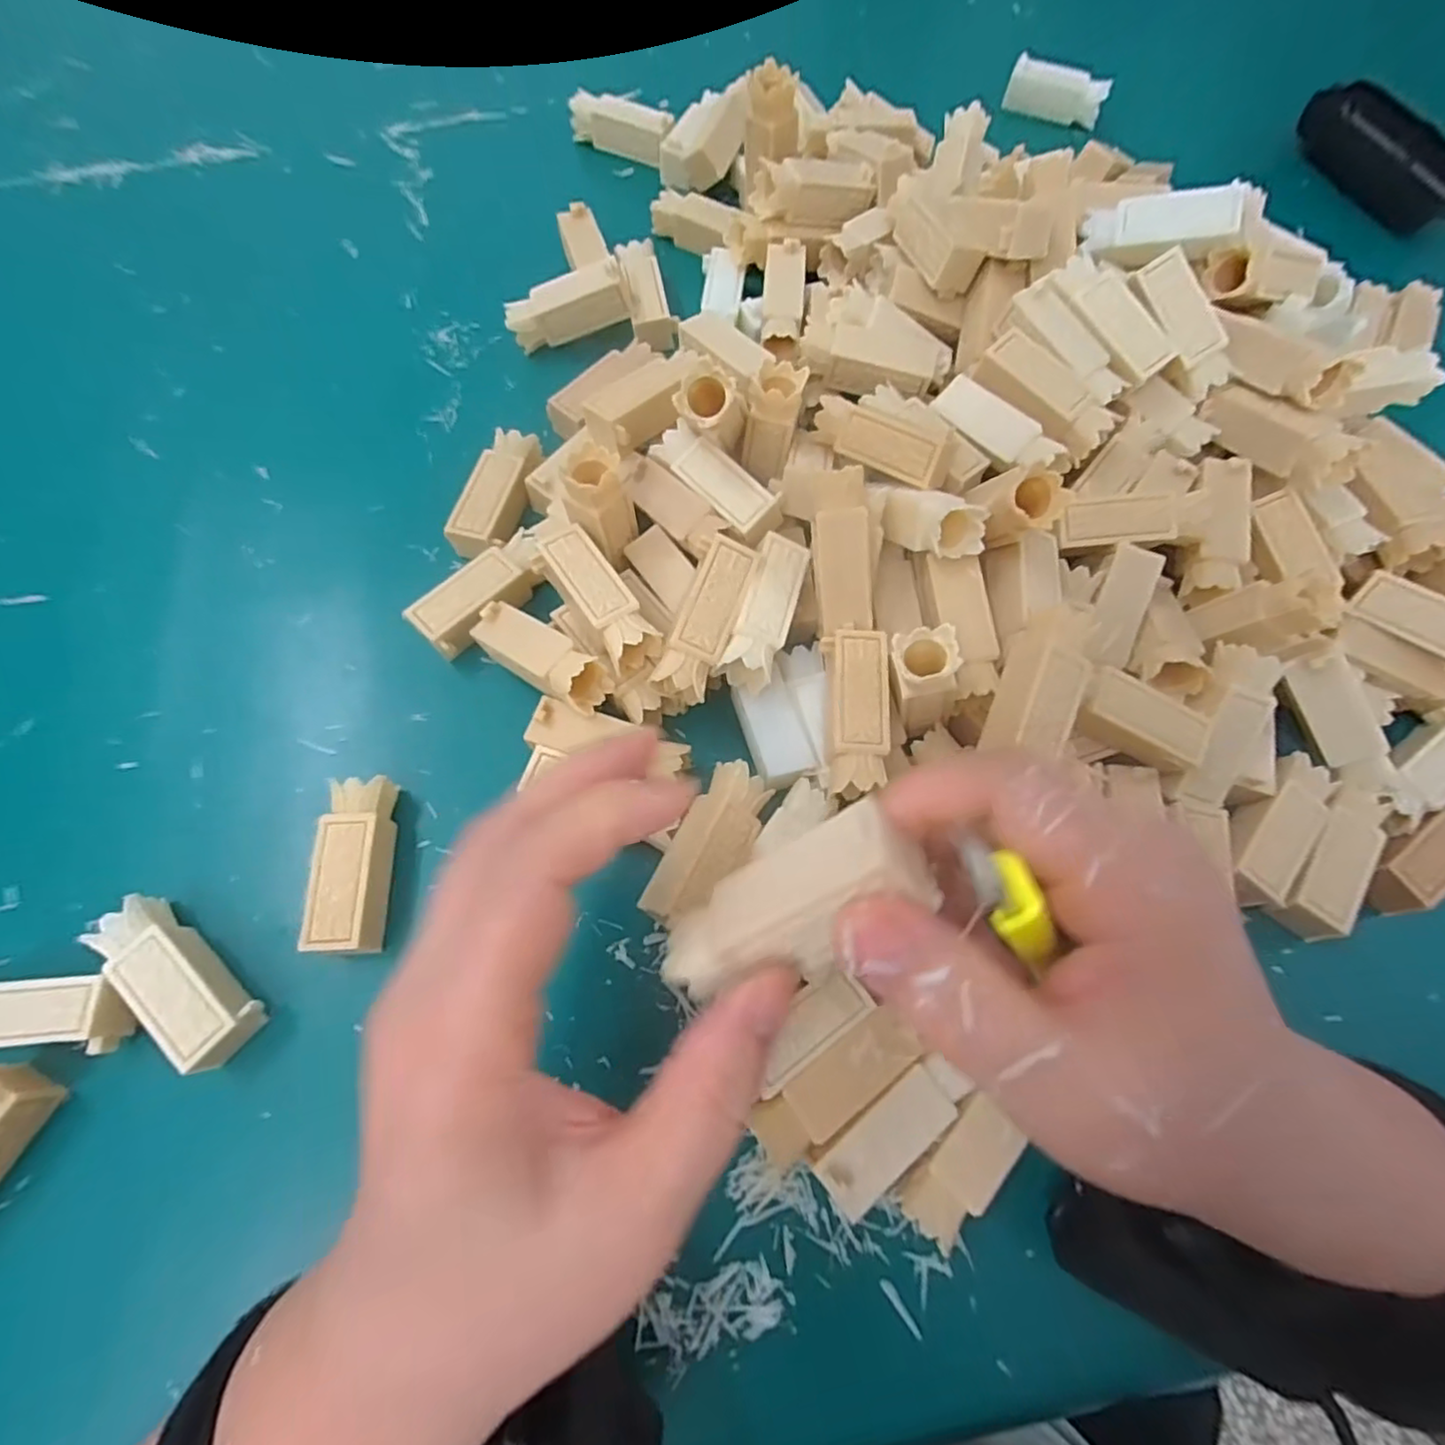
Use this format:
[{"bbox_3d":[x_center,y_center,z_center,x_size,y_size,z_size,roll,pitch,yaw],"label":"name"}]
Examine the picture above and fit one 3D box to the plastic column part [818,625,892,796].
[{"bbox_3d":[0.049,-0.002,0.251,0.023,0.023,0.059,3,69,-1],"label":"plastic column part"}]

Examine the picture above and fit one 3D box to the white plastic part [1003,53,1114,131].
[{"bbox_3d":[0.214,-0.405,0.432,0.060,0.023,0.017,23,70,8],"label":"white plastic part"}]

